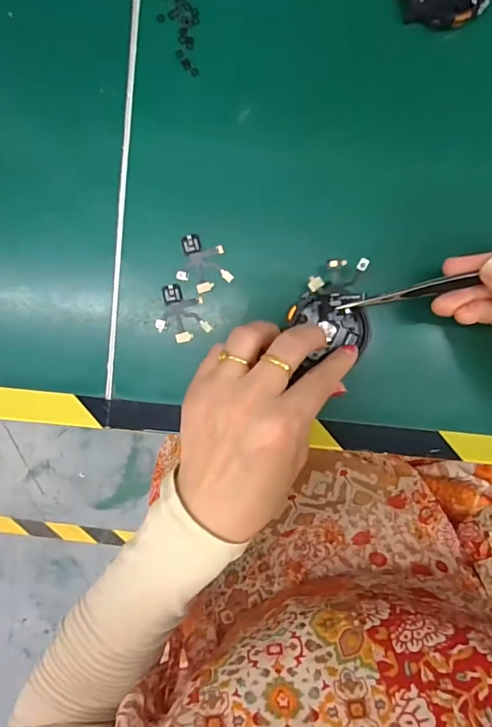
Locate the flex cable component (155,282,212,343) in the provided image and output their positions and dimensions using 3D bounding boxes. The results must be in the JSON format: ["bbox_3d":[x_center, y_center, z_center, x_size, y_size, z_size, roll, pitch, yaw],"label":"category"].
[{"bbox_3d":[-0.041,-0.031,0.269,0.031,0.005,0.035,-17,92,1],"label":"flex cable component"}]

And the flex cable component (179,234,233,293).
[{"bbox_3d":[-0.024,-0.060,0.267,0.032,0.004,0.033,7,92,0],"label":"flex cable component"}]

